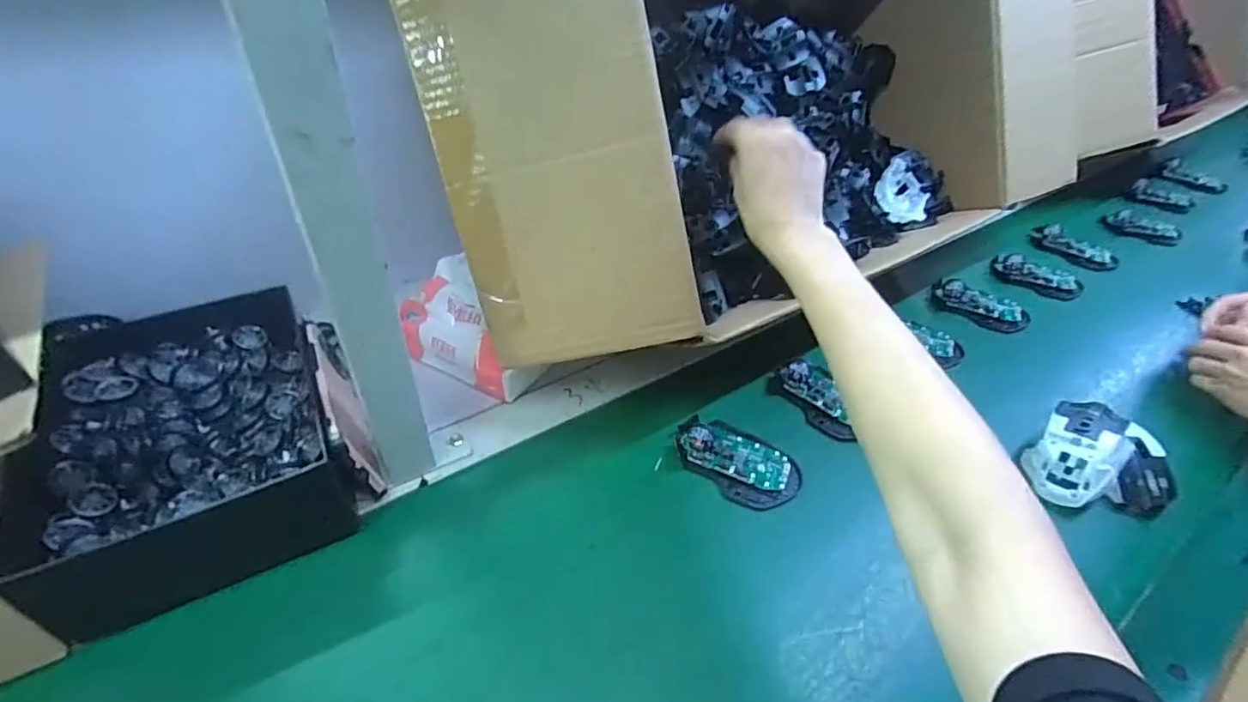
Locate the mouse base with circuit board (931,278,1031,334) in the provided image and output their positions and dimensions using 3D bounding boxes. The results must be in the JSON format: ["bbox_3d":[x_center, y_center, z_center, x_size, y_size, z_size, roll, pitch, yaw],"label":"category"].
[{"bbox_3d":[0.460,-0.067,0.729,0.114,0.025,0.069,33,51,27],"label":"mouse base with circuit board"}]

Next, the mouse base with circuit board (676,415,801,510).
[{"bbox_3d":[0.105,0.102,0.530,0.113,0.026,0.069,27,48,22],"label":"mouse base with circuit board"}]

